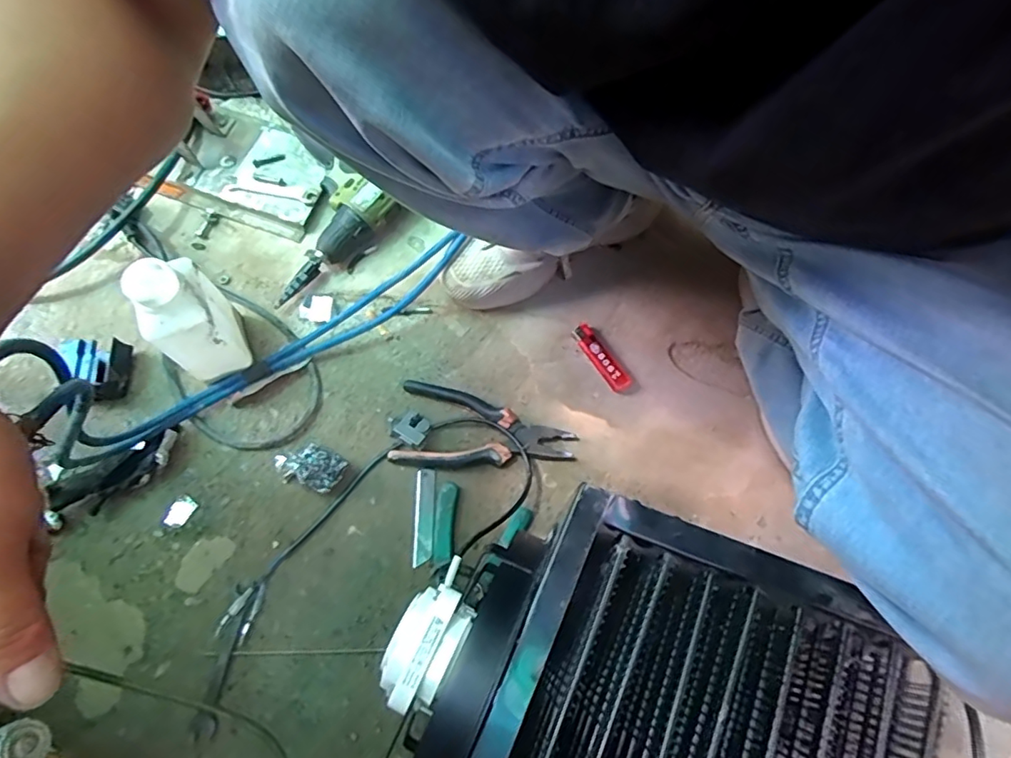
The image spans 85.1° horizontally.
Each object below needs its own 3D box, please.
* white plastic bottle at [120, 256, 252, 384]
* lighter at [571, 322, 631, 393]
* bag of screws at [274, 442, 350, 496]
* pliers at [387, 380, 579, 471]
[{"bbox_3d":[-0.316,-0.061,0.563,0.068,0.138,0.082,-20,68,-8],"label":"white plastic bottle"},{"bbox_3d":[0.108,-0.026,0.628,0.028,0.013,0.093,-29,70,-12],"label":"lighter"},{"bbox_3d":[-0.203,0.089,0.570,0.072,0.031,0.044,27,69,11],"label":"bag of screws"},{"bbox_3d":[-0.022,0.058,0.590,0.188,0.020,0.090,7,67,3],"label":"pliers"}]

